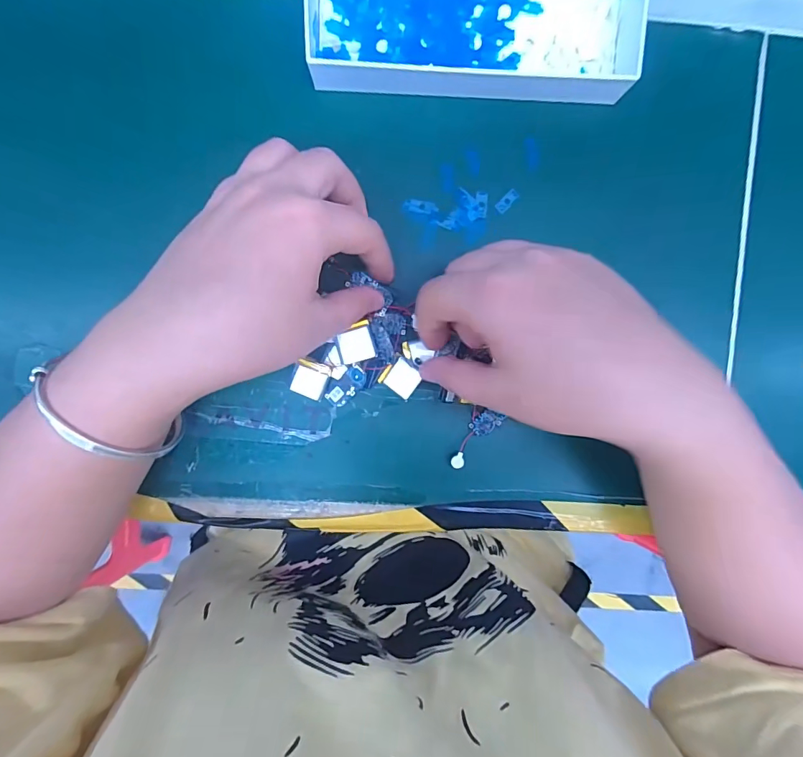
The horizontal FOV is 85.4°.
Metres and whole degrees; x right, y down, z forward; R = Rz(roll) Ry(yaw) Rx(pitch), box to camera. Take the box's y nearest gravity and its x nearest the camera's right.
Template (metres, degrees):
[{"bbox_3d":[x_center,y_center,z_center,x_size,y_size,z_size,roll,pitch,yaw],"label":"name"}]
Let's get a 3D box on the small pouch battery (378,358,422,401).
[{"bbox_3d":[0.000,-0.001,0.253,0.020,0.004,0.019,34,105,3],"label":"small pouch battery"}]

